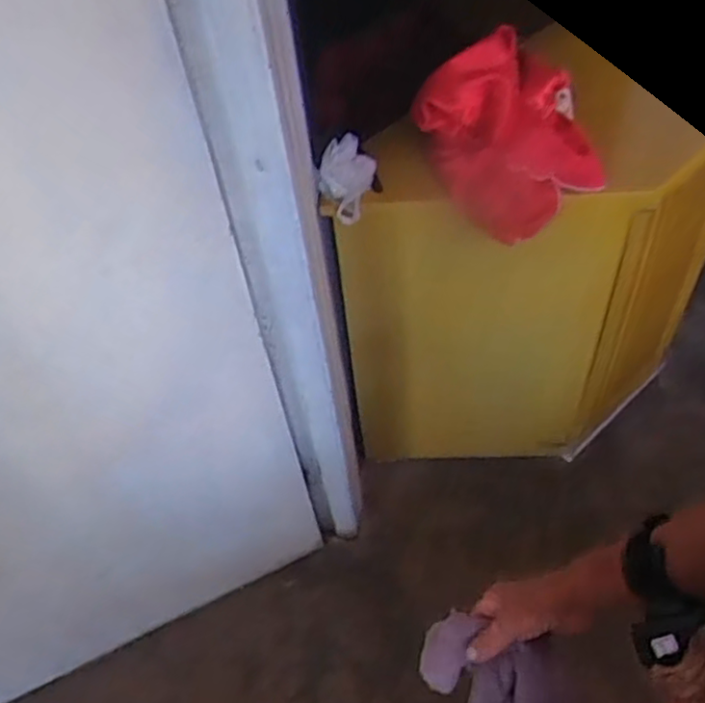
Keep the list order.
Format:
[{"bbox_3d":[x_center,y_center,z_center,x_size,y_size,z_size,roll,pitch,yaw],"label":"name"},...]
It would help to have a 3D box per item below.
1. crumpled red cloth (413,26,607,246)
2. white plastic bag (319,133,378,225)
[{"bbox_3d":[0.244,-0.336,1.049,0.255,0.195,0.221,-15,50,-6],"label":"crumpled red cloth"},{"bbox_3d":[-0.006,-0.258,1.034,0.088,0.096,0.082,-9,49,-1],"label":"white plastic bag"}]

